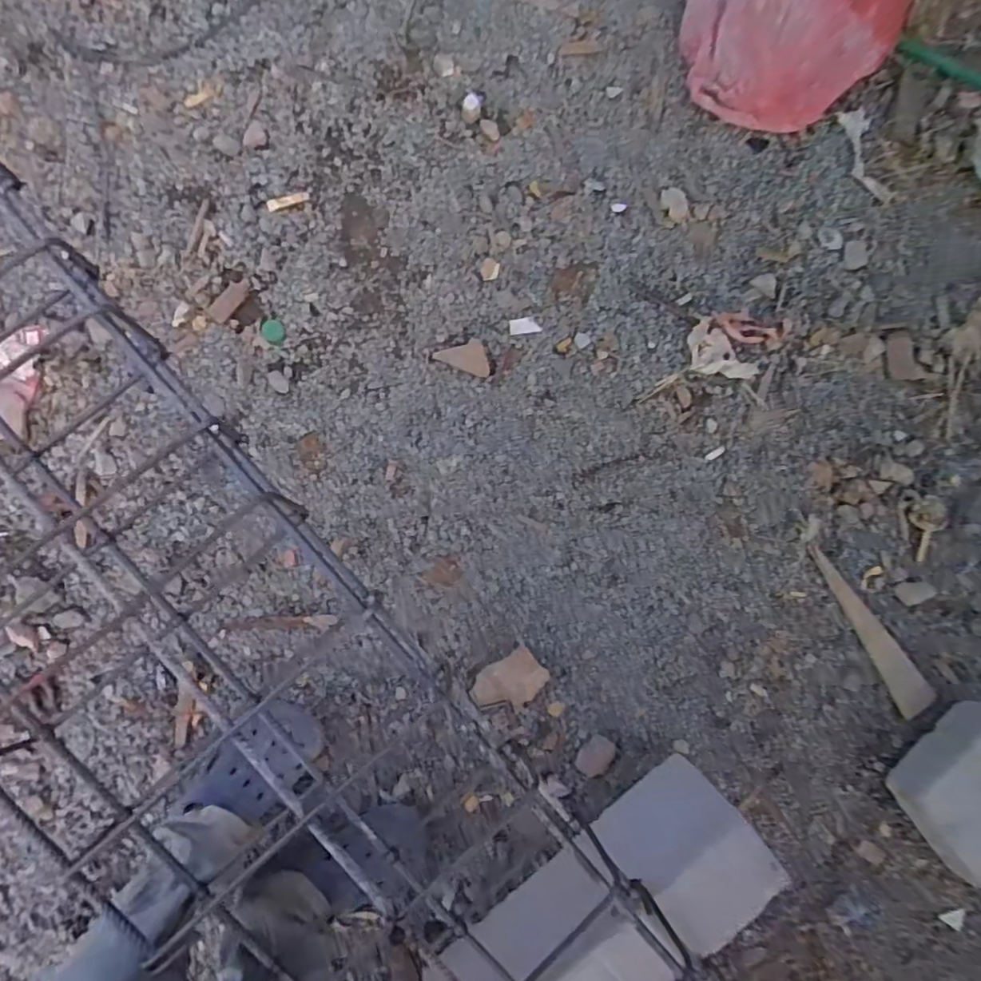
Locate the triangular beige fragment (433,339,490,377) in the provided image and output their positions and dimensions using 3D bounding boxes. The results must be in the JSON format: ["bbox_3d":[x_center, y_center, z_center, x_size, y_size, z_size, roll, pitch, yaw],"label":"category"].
[{"bbox_3d":[-0.036,-0.197,0.884,0.081,0.004,0.045,20,86,-7],"label":"triangular beige fragment"}]

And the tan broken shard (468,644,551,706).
[{"bbox_3d":[0.028,0.280,0.889,0.106,0.008,0.074,-31,93,-8],"label":"tan broken shard"}]

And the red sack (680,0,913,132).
[{"bbox_3d":[0.410,-0.673,0.830,0.242,0.159,0.295,6,88,-8],"label":"red sack"}]

